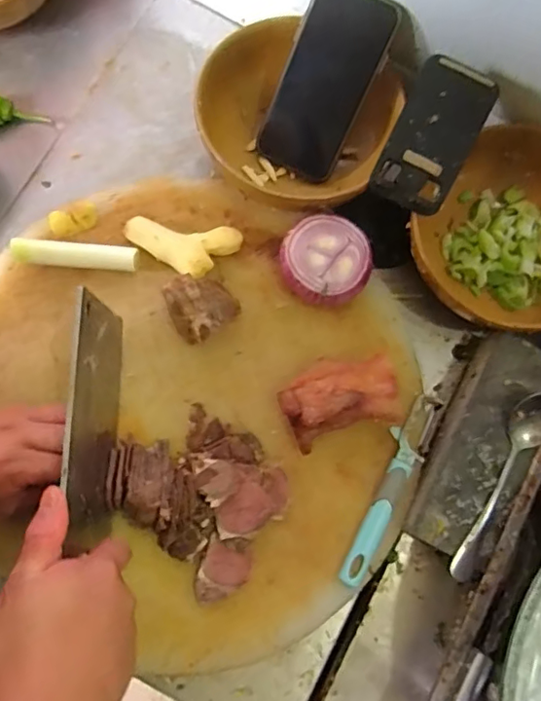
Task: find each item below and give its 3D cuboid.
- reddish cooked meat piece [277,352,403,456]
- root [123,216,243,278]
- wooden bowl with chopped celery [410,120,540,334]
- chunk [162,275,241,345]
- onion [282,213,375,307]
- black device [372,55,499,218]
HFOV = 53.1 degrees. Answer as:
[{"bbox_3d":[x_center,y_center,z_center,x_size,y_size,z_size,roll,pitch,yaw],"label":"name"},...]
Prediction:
[{"bbox_3d":[0.058,0.043,0.468,0.093,0.044,0.063,-19,81,-7],"label":"reddish cooked meat piece"},{"bbox_3d":[-0.079,-0.091,0.491,0.100,0.026,0.047,6,79,-2],"label":"root"},{"bbox_3d":[0.234,-0.108,0.506,0.163,0.054,0.178,1,80,-3],"label":"wooden bowl with chopped celery"},{"bbox_3d":[-0.057,-0.036,0.474,0.058,0.052,0.052,-15,81,-6],"label":"chunk"},{"bbox_3d":[0.050,-0.079,0.491,0.077,0.039,0.075,1,80,-3],"label":"onion"},{"bbox_3d":[0.136,-0.178,0.456,0.064,0.012,0.118,27,107,6],"label":"black device"}]

